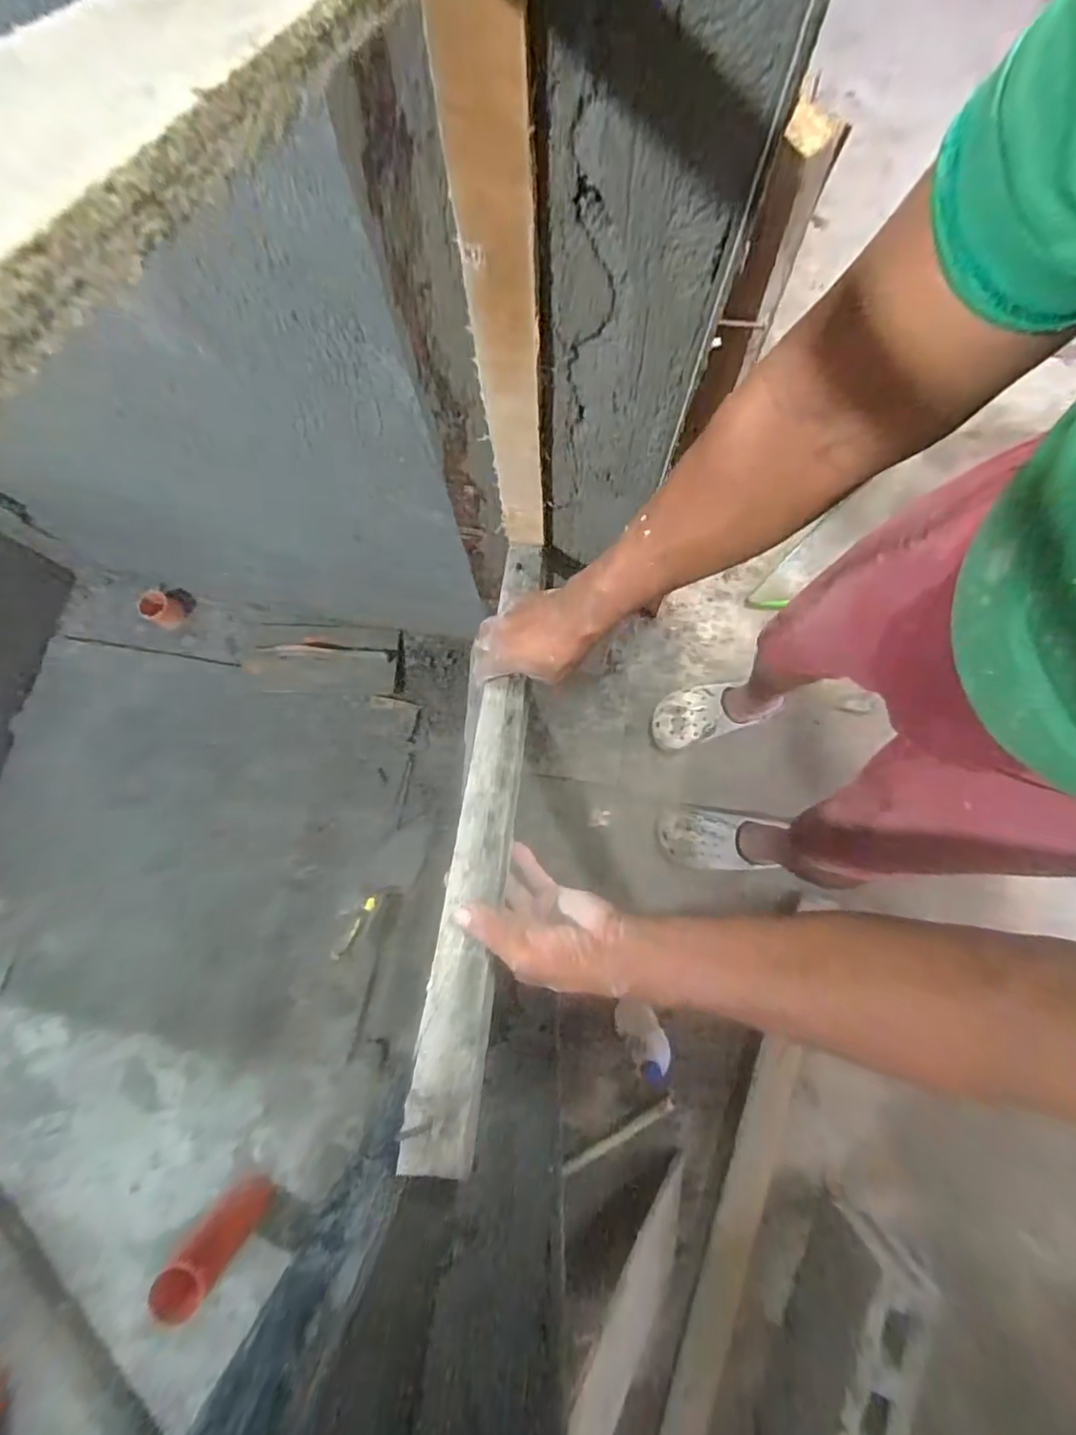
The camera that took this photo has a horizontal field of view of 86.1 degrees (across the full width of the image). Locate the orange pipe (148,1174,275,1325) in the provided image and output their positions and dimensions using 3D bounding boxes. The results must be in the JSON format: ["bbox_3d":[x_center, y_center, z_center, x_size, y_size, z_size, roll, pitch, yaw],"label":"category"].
[{"bbox_3d":[-0.518,0.839,0.932,0.092,0.257,0.063,39,83,8],"label":"orange pipe"}]

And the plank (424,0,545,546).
[{"bbox_3d":[-0.021,-0.263,0.393,0.045,0.533,0.023,10,80,3],"label":"plank"}]

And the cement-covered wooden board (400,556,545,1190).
[{"bbox_3d":[-0.040,0.044,0.528,0.046,0.024,0.587,4,57,2],"label":"cement-covered wooden board"}]

